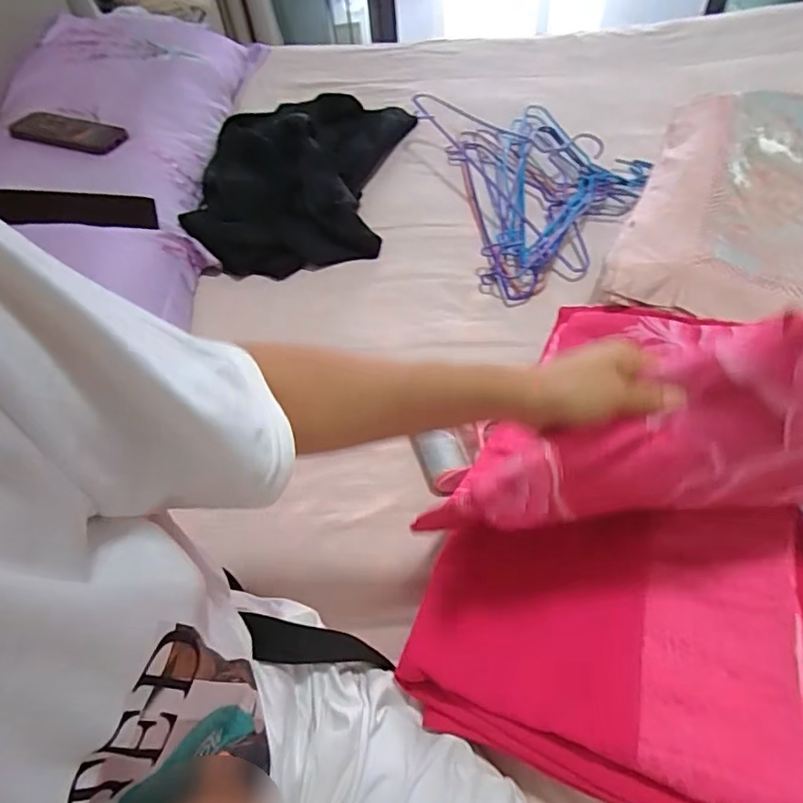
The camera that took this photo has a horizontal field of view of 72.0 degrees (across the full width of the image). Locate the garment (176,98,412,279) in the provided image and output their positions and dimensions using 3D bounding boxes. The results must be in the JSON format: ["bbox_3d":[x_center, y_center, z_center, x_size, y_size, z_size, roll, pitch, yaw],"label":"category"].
[{"bbox_3d":[-0.165,-0.384,0.916,0.321,0.089,0.432,1,53,6],"label":"garment"}]

